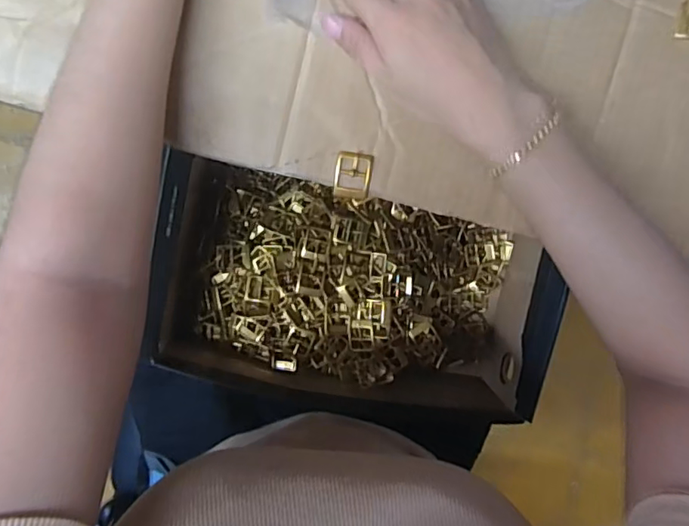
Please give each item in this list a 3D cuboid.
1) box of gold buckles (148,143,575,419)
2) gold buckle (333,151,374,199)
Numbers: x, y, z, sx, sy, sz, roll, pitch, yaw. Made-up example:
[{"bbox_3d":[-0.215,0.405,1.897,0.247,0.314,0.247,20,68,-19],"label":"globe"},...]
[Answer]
[{"bbox_3d":[0.008,0.032,0.519,0.345,0.102,0.196,11,95,-7],"label":"box of gold buckles"},{"bbox_3d":[0.006,-0.060,0.380,0.026,0.004,0.031,6,95,-6],"label":"gold buckle"}]

